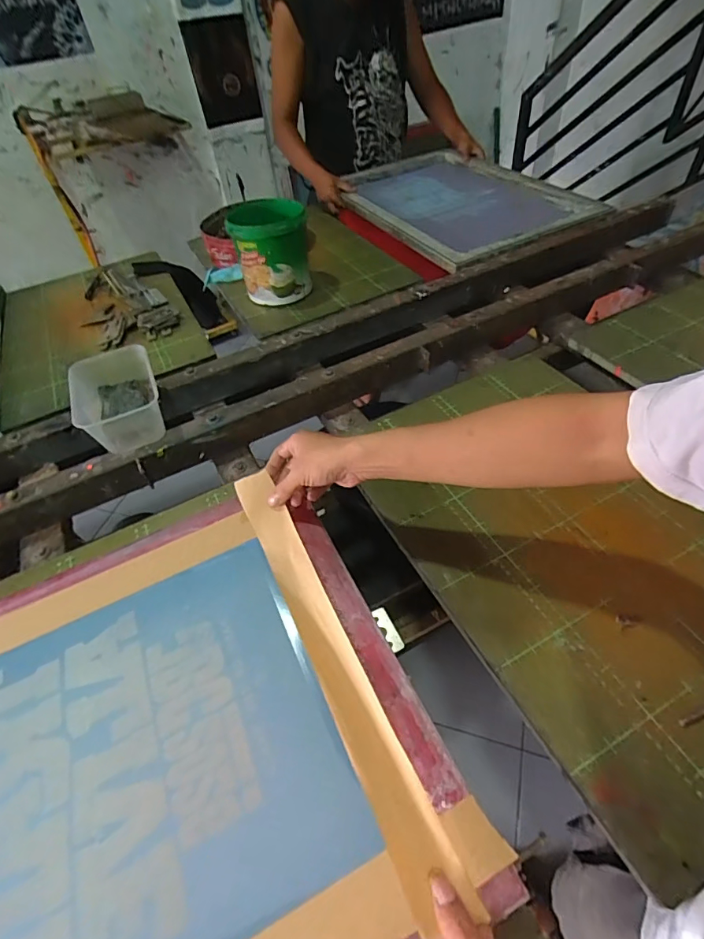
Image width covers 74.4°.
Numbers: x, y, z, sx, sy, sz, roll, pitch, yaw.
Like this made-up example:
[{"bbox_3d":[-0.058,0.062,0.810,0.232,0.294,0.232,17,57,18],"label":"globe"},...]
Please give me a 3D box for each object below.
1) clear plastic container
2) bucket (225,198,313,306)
[{"bbox_3d":[-0.352,-0.105,0.708,0.116,0.077,0.156,-22,50,-13],"label":"clear plastic container"},{"bbox_3d":[-0.174,-0.473,1.005,0.157,0.174,0.182,-12,48,-5],"label":"bucket"}]

